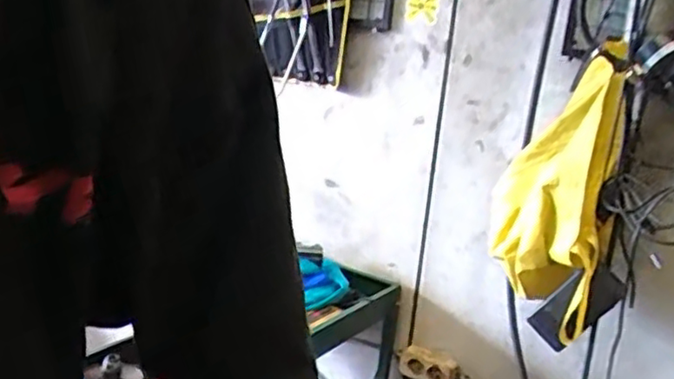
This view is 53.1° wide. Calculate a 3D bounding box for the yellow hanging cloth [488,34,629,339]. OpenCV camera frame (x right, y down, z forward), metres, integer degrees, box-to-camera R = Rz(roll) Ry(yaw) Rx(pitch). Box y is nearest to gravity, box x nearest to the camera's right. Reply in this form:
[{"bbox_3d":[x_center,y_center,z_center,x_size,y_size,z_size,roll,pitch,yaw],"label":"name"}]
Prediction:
[{"bbox_3d":[0.352,-0.017,1.084,0.167,0.378,0.261,9,14,12],"label":"yellow hanging cloth"}]

